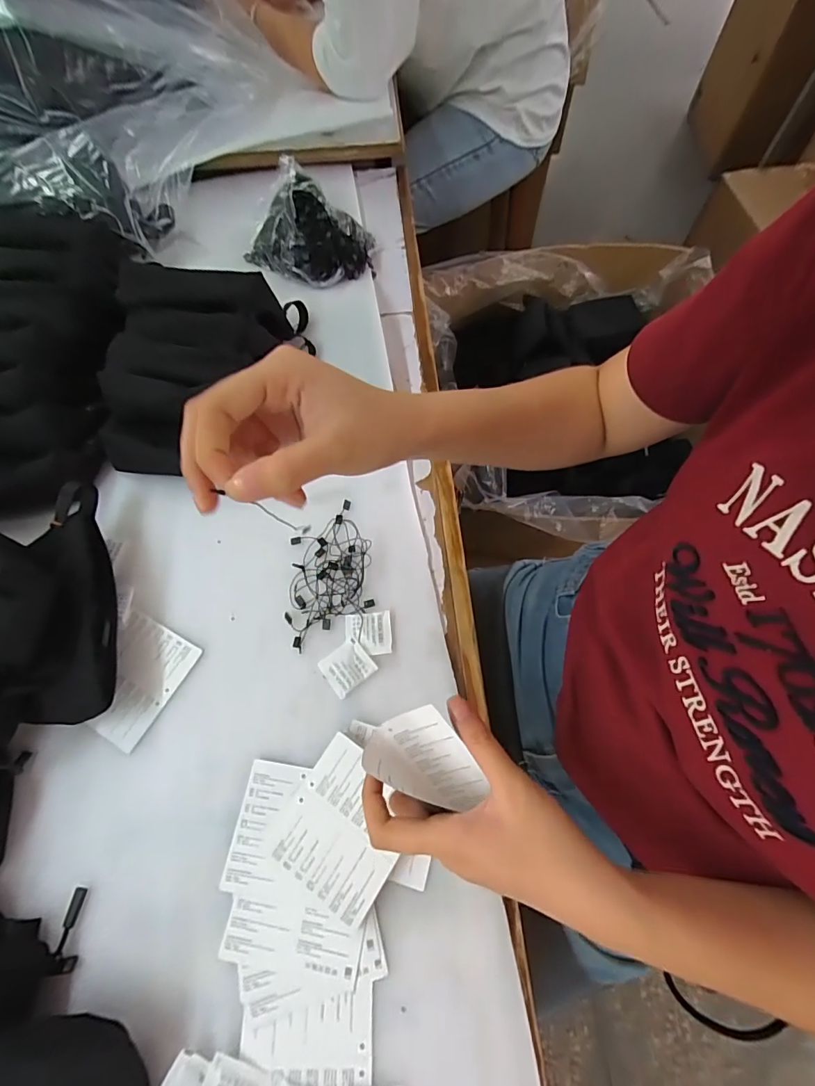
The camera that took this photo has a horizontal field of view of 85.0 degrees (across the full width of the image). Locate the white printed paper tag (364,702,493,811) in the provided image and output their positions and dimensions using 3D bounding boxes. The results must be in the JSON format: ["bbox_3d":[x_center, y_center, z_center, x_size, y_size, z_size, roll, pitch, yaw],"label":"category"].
[{"bbox_3d":[0.015,0.143,0.281,0.074,0.020,0.056,46,114,-3],"label":"white printed paper tag"}]

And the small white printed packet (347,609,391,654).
[{"bbox_3d":[-0.036,0.083,0.410,0.041,0.004,0.040,-5,66,0],"label":"small white printed packet"}]

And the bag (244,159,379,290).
[{"bbox_3d":[-0.128,-0.414,0.592,0.159,0.069,0.118,33,71,15],"label":"bag"}]

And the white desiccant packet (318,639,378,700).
[{"bbox_3d":[-0.054,0.111,0.399,0.041,0.004,0.039,-37,70,-14],"label":"white desiccant packet"}]

